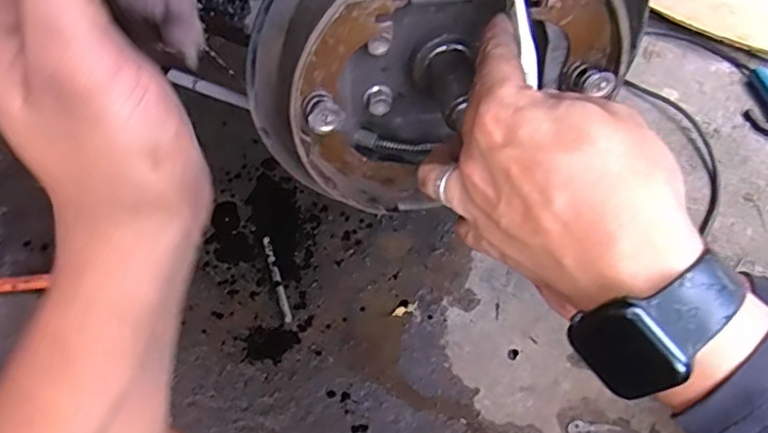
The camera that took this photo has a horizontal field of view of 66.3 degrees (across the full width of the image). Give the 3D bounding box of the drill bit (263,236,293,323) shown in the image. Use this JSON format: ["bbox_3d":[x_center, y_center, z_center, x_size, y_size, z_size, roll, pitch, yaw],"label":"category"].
[{"bbox_3d":[-0.154,0.088,0.840,0.014,0.005,0.143,-17,56,-10],"label":"drill bit"}]

